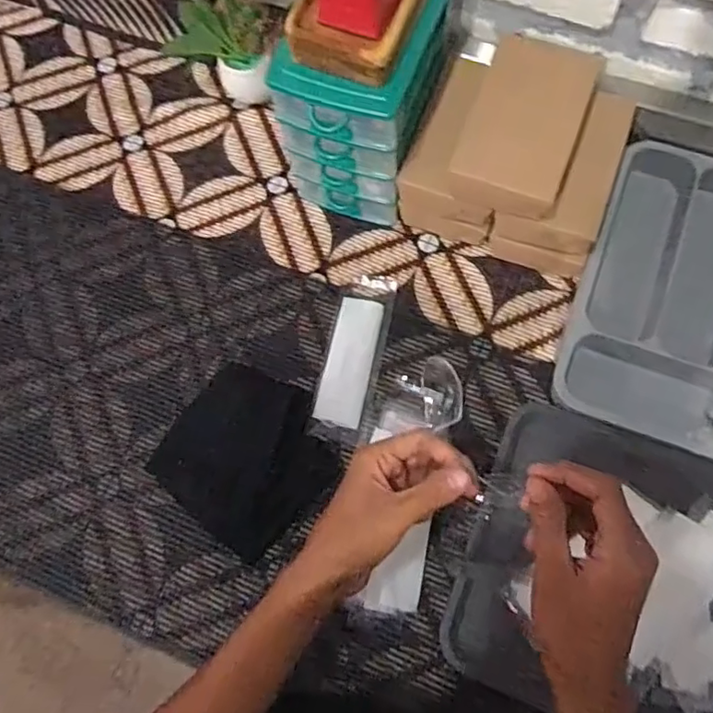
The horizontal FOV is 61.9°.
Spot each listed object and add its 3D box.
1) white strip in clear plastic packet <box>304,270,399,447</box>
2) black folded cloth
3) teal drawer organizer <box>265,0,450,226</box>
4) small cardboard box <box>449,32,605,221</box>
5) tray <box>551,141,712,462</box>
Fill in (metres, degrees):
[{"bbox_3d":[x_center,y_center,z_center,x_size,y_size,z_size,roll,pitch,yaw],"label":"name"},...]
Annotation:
[{"bbox_3d":[-0.002,-0.002,0.678,0.062,0.021,0.202,12,72,6],"label":"white strip in clear plastic packet"},{"bbox_3d":[-0.118,0.108,0.652,0.179,0.017,0.167,37,76,13],"label":"black folded cloth"},{"bbox_3d":[0.001,-0.281,0.671,0.145,0.214,0.159,18,73,8],"label":"teal drawer organizer"},{"bbox_3d":[0.173,-0.237,0.608,0.111,0.040,0.177,19,73,8],"label":"small cardboard box"},{"bbox_3d":[0.417,-0.052,0.655,0.325,0.073,0.348,21,73,9],"label":"tray"}]

